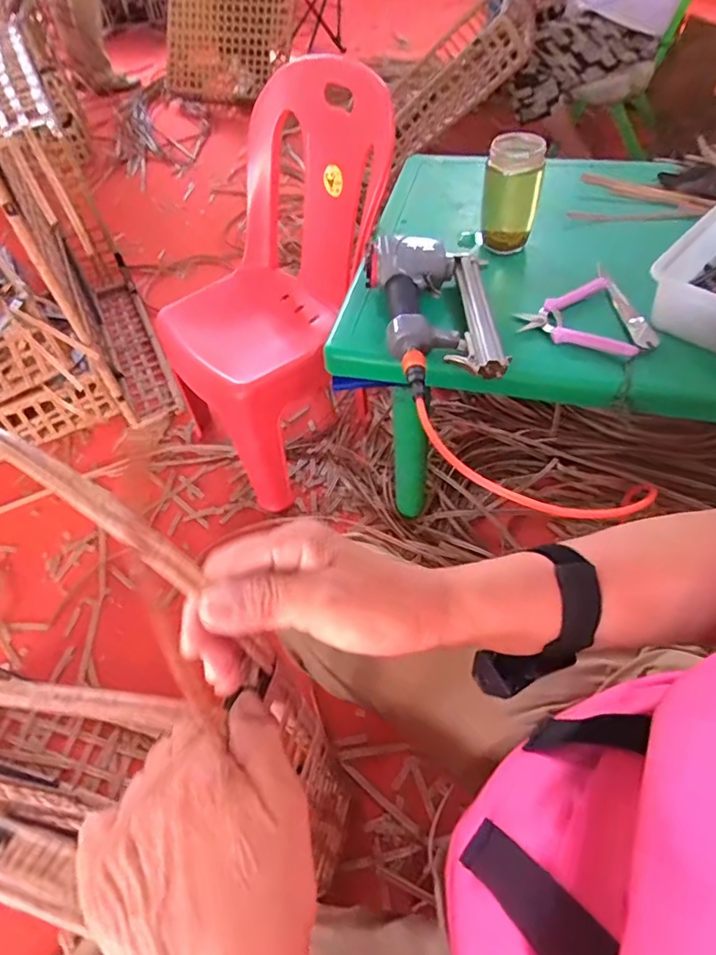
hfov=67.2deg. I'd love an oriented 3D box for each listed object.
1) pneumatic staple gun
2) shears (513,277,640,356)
[{"bbox_3d":[0.109,-0.223,0.702,0.160,0.062,0.279,-11,53,-5],"label":"pneumatic staple gun"},{"bbox_3d":[0.285,-0.210,0.722,0.129,0.029,0.141,-3,53,2],"label":"shears"}]

